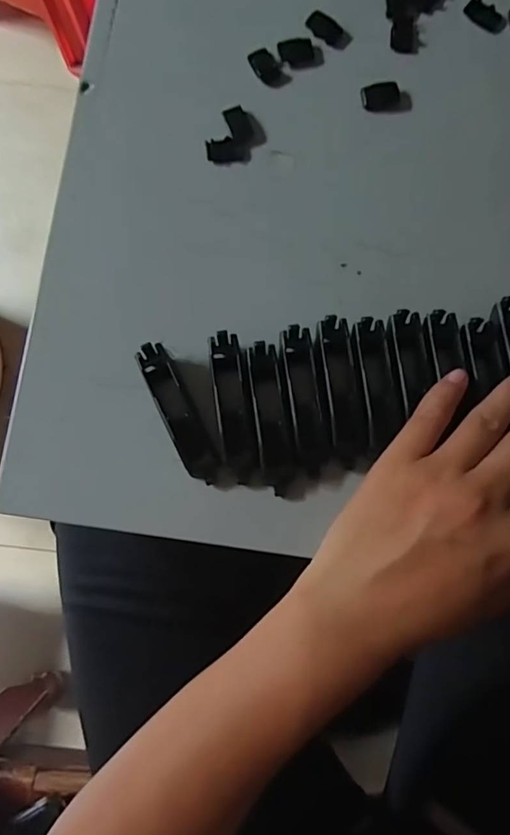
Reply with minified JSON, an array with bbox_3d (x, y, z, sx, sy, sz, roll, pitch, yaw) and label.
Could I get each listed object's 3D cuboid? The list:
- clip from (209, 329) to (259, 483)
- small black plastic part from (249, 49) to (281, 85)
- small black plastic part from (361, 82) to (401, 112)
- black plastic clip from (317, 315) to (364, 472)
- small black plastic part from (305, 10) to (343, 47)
[{"bbox_3d":[-0.011,-0.005,0.259,0.018,0.018,0.075,-8,82,0],"label":"clip"},{"bbox_3d":[0.006,-0.201,0.292,0.014,0.004,0.021,-35,83,-4],"label":"small black plastic part"},{"bbox_3d":[0.071,-0.181,0.289,0.021,0.004,0.016,-4,82,0],"label":"small black plastic part"},{"bbox_3d":[0.043,-0.012,0.261,0.015,0.019,0.076,-7,82,0],"label":"black plastic clip"},{"bbox_3d":[0.040,-0.225,0.295,0.022,0.004,0.013,36,84,5],"label":"small black plastic part"}]

